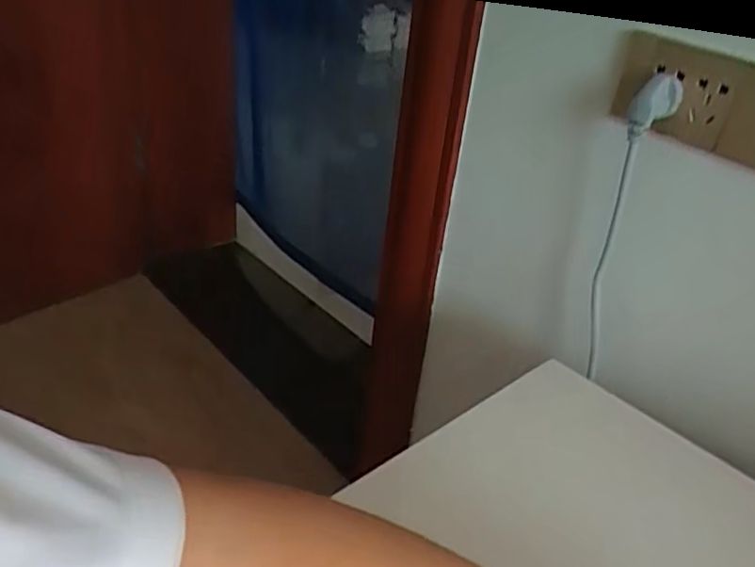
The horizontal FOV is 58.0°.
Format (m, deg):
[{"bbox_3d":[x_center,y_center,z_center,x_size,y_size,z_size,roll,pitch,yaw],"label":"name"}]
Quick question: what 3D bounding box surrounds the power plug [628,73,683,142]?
[{"bbox_3d":[0.214,-0.136,0.526,0.034,0.047,0.020,11,32,8],"label":"power plug"}]

